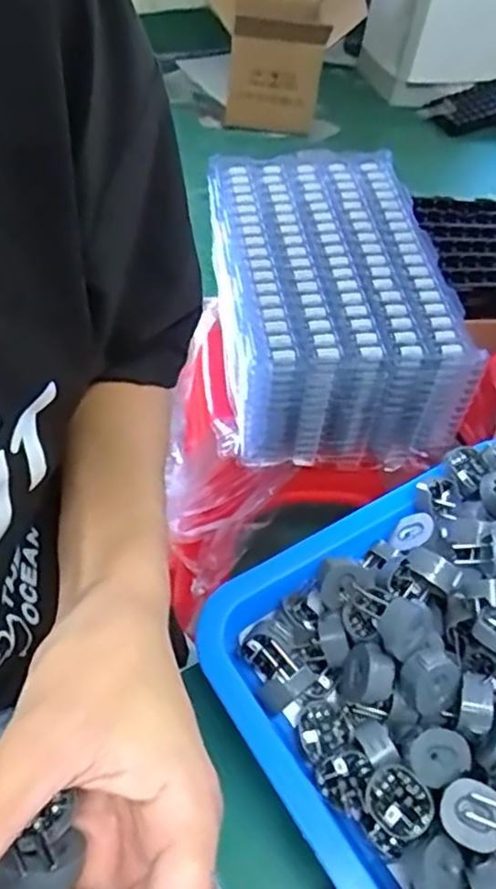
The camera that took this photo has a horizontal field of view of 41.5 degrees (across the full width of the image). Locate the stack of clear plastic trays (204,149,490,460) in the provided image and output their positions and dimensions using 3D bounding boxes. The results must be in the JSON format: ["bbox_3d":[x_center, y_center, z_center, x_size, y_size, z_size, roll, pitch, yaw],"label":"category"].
[{"bbox_3d":[0.089,-0.174,0.808,0.244,0.176,0.376,-1,52,-9],"label":"stack of clear plastic trays"}]

